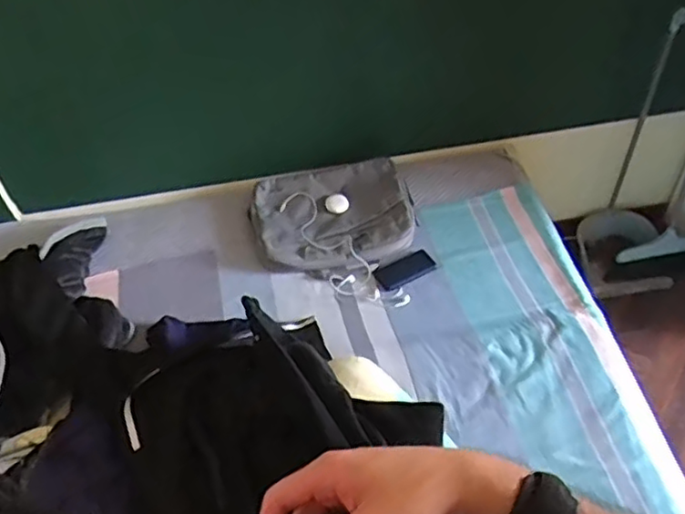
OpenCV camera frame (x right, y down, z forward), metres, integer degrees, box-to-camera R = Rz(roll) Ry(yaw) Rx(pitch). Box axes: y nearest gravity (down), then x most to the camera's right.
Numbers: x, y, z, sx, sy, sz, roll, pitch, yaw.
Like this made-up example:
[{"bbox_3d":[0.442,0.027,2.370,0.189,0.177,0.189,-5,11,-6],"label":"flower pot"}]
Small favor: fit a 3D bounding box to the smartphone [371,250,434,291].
[{"bbox_3d":[0.160,0.031,1.689,0.148,0.012,0.086,-26,40,-3],"label":"smartphone"}]

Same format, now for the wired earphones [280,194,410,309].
[{"bbox_3d":[-0.018,-0.014,1.711,0.136,0.056,0.495,-29,50,-21],"label":"wired earphones"}]

